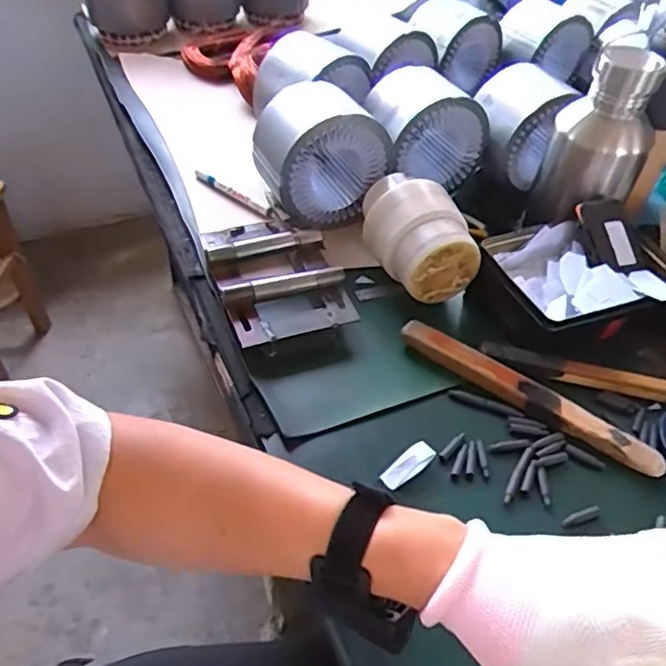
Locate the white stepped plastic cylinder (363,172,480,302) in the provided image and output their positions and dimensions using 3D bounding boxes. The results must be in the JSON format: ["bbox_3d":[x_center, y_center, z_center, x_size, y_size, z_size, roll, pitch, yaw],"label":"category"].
[{"bbox_3d":[0.094,-0.115,0.723,0.107,0.101,0.155,-11,47,-14],"label":"white stepped plastic cylinder"}]

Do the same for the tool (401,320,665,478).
[{"bbox_3d":[0.195,0.058,0.614,0.271,0.026,0.035,28,50,22],"label":"tool"}]

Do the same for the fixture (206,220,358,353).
[{"bbox_3d":[-0.069,-0.063,0.697,0.137,0.054,0.193,-15,48,-18],"label":"fixture"}]

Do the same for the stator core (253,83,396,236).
[{"bbox_3d":[-0.014,-0.231,0.795,0.154,0.134,0.113,-20,50,-22],"label":"stator core"}]

